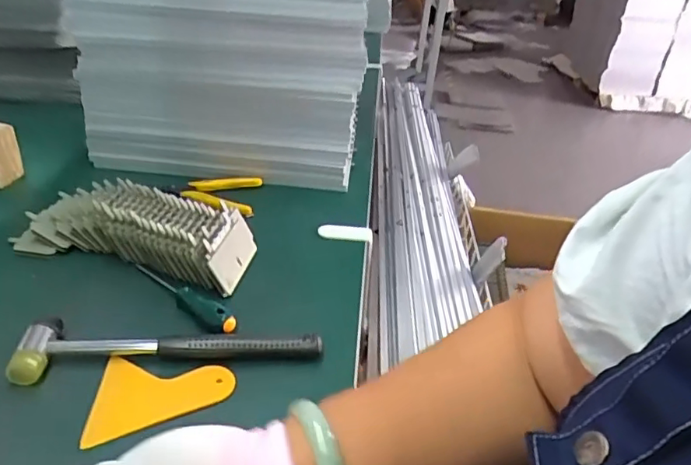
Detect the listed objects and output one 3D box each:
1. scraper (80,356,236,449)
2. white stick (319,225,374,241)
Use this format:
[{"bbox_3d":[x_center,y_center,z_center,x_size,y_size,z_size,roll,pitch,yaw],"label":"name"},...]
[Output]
[{"bbox_3d":[-0.138,0.126,0.417,0.100,0.005,0.072,1,33,-8],"label":"scraper"},{"bbox_3d":[0.000,0.000,0.620,0.061,0.013,0.016,4,32,-2],"label":"white stick"}]

